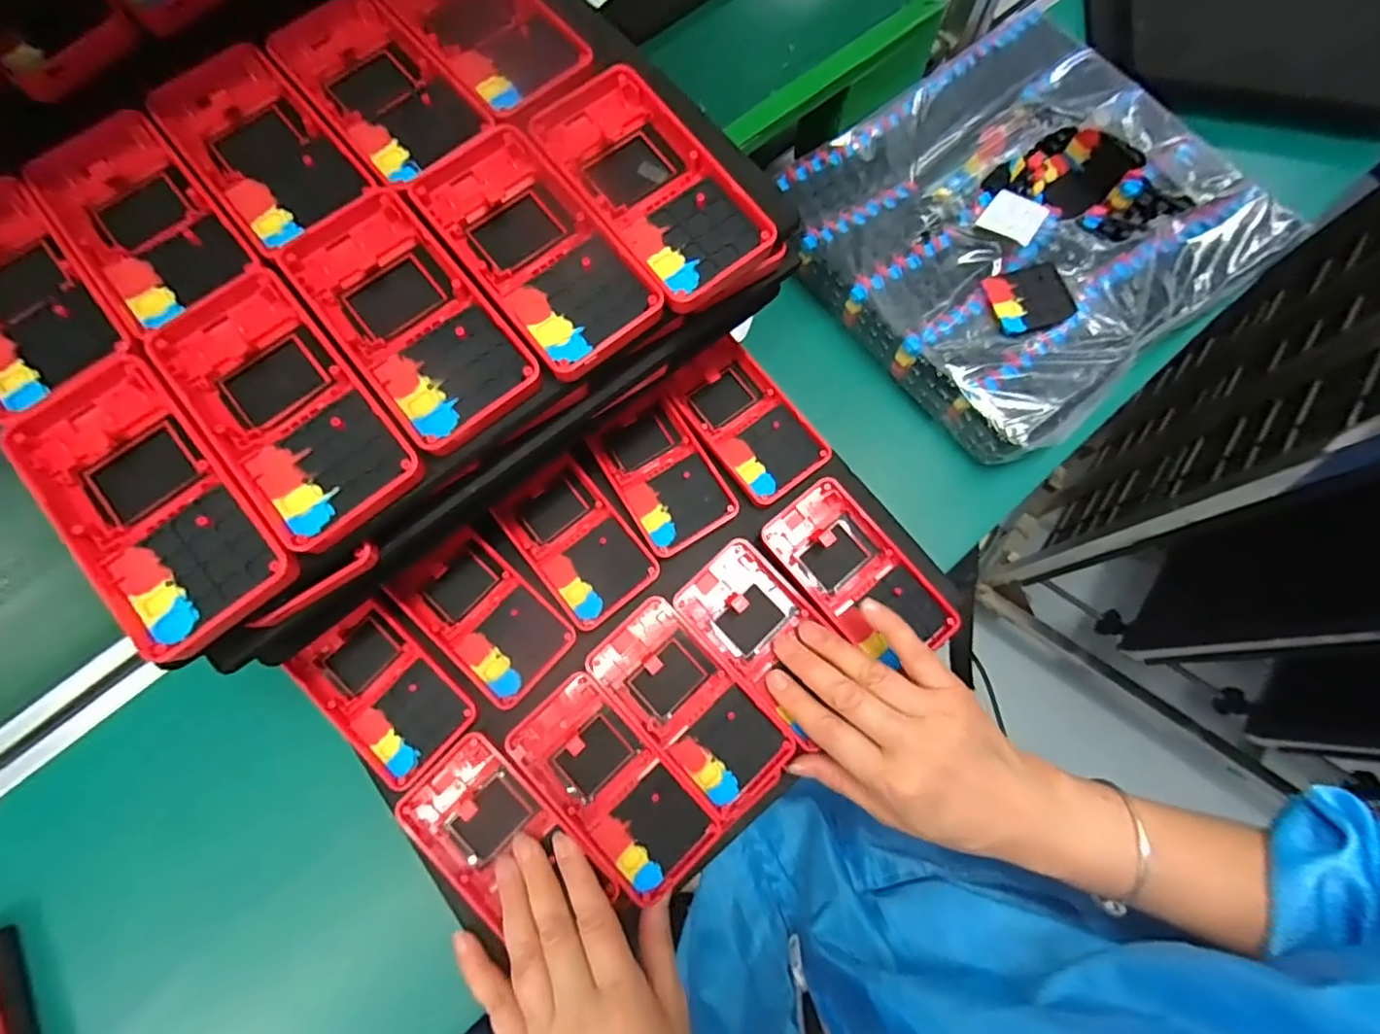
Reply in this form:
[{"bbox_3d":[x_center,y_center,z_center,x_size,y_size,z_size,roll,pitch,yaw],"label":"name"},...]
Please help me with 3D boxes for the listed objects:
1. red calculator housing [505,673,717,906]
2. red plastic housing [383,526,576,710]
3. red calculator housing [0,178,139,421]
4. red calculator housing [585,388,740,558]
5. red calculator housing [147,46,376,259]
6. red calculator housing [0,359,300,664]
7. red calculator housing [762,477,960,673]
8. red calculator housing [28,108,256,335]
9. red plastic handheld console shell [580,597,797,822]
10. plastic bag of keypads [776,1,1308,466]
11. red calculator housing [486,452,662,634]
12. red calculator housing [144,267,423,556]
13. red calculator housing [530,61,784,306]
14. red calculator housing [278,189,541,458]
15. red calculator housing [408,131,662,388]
[{"bbox_3d":[-0.045,0.152,0.334,0.061,0.022,0.120,-42,78,-10],"label":"red calculator housing"},{"bbox_3d":[-0.128,0.057,0.358,0.112,0.018,0.062,41,83,14],"label":"red plastic housing"},{"bbox_3d":[-0.302,-0.097,0.267,0.061,0.024,0.121,-41,78,-10],"label":"red calculator housing"},{"bbox_3d":[-0.017,-0.029,0.376,0.062,0.016,0.096,-30,76,-7],"label":"red calculator housing"},{"bbox_3d":[-0.211,-0.182,0.289,0.059,0.016,0.119,-38,77,-9],"label":"red calculator housing"},{"bbox_3d":[-0.223,-0.008,0.243,0.063,0.017,0.128,-40,77,-10],"label":"red calculator housing"},{"bbox_3d":[0.104,0.037,0.365,0.066,0.019,0.119,-36,77,-9],"label":"red calculator housing"},{"bbox_3d":[-0.258,-0.139,0.276,0.061,0.014,0.122,-40,77,-10],"label":"red calculator housing"},{"bbox_3d":[-0.001,0.110,0.345,0.059,0.021,0.122,-42,78,-10],"label":"red plastic handheld console shell"},{"bbox_3d":[0.248,-0.224,0.438,0.299,0.049,0.273,-37,77,-9],"label":"plastic bag of keypads"},{"bbox_3d":[-0.071,0.017,0.369,0.063,0.015,0.098,-37,77,-9],"label":"red calculator housing"},{"bbox_3d":[-0.177,-0.050,0.253,0.062,0.015,0.129,-40,77,-10],"label":"red calculator housing"},{"bbox_3d":[-0.019,-0.161,0.282,0.062,0.017,0.125,-36,77,-9],"label":"red calculator housing"},{"bbox_3d":[-0.128,-0.092,0.264,0.062,0.014,0.128,-37,77,-9],"label":"red calculator housing"},{"bbox_3d":[-0.073,-0.125,0.273,0.060,0.017,0.125,-37,77,-9],"label":"red calculator housing"}]

